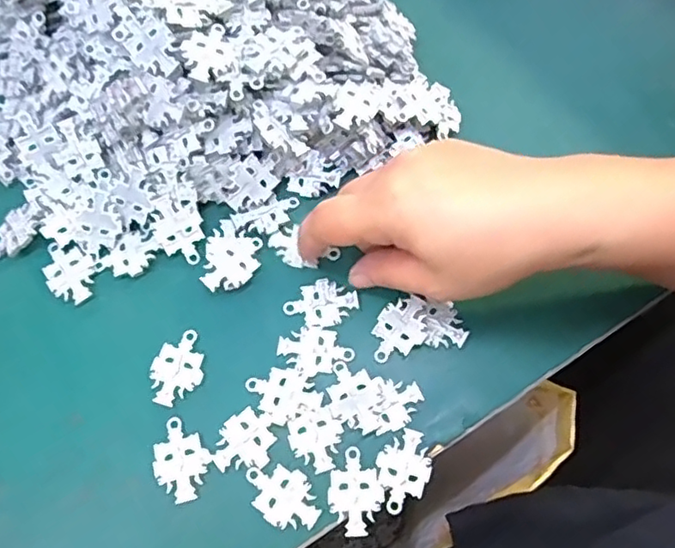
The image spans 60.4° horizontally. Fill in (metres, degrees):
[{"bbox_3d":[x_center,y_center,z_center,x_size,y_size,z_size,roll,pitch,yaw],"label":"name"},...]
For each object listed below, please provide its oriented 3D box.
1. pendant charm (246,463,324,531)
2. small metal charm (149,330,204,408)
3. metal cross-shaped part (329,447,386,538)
[{"bbox_3d":[-0.025,0.103,0.270,0.038,0.004,0.025,36,73,12],"label":"pendant charm"},{"bbox_3d":[-0.080,0.047,0.291,0.024,0.004,0.038,18,71,6],"label":"small metal charm"},{"bbox_3d":[0.009,0.102,0.271,0.025,0.004,0.038,-2,70,-2],"label":"metal cross-shaped part"}]

